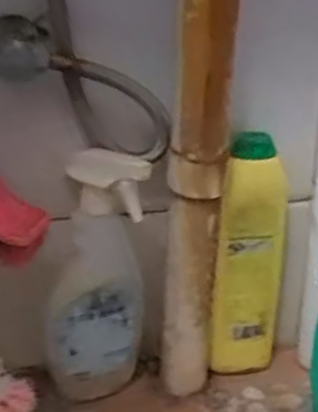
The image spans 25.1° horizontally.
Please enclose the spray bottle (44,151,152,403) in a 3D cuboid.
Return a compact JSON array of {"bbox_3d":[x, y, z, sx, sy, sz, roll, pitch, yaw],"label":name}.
[{"bbox_3d":[-0.059,0.071,0.664,0.089,0.244,0.045,0,26,0],"label":"spray bottle"}]

